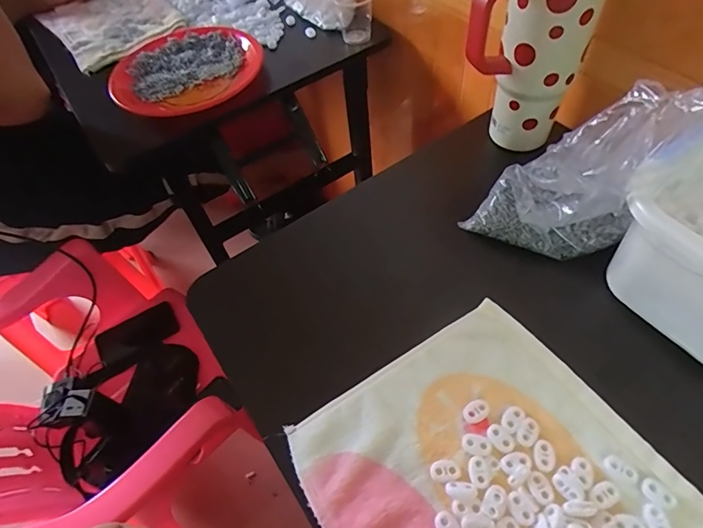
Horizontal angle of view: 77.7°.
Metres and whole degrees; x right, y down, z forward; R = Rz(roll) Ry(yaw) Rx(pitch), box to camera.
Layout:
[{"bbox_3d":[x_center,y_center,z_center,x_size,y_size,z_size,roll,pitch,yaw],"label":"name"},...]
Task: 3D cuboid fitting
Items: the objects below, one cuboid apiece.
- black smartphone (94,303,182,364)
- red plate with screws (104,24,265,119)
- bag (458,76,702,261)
[{"bbox_3d":[-0.467,0.150,0.951,0.177,0.013,0.085,-23,74,-1],"label":"black smartphone"},{"bbox_3d":[-0.263,-0.310,0.686,0.222,0.044,0.228,-3,54,5],"label":"red plate with screws"},{"bbox_3d":[0.203,-0.082,0.397,0.157,0.141,0.102,23,62,21],"label":"bag"}]

